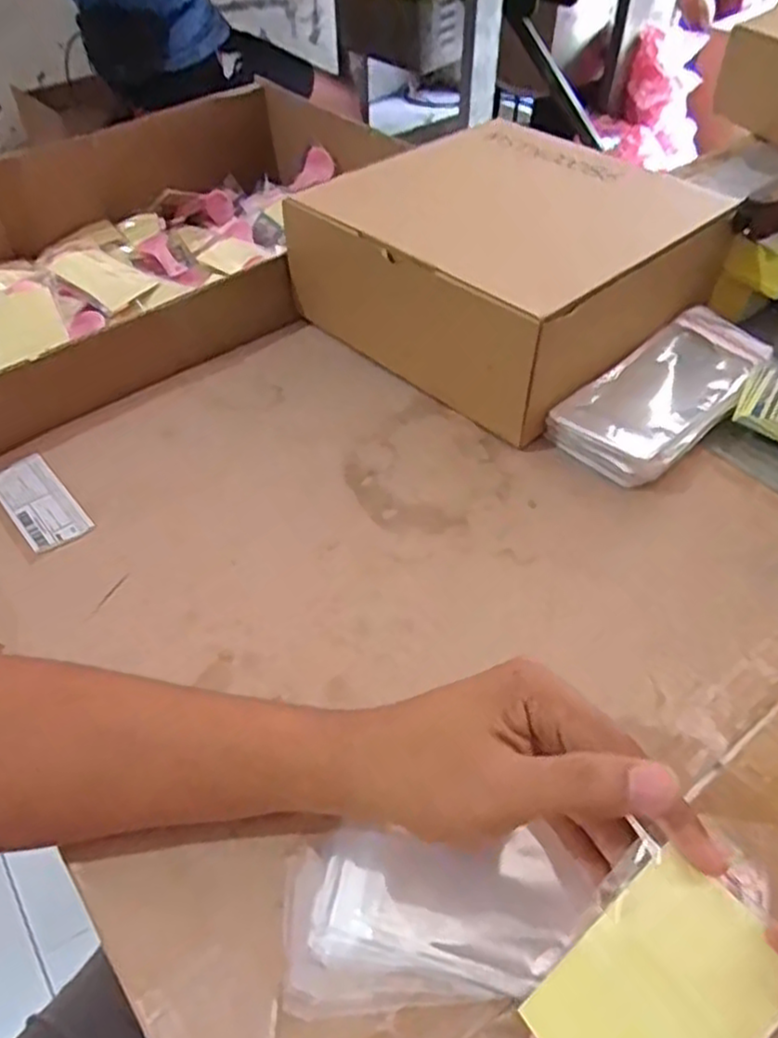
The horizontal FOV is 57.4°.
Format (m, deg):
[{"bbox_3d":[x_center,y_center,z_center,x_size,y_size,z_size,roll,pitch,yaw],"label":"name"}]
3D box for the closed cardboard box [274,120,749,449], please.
[{"bbox_3d":[0.096,-0.212,0.577,0.270,0.103,0.254,-38,58,-27],"label":"closed cardboard box"}]

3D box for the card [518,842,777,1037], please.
[{"bbox_3d":[0.097,0.173,0.257,0.059,0.004,0.088,42,94,27],"label":"card"}]

